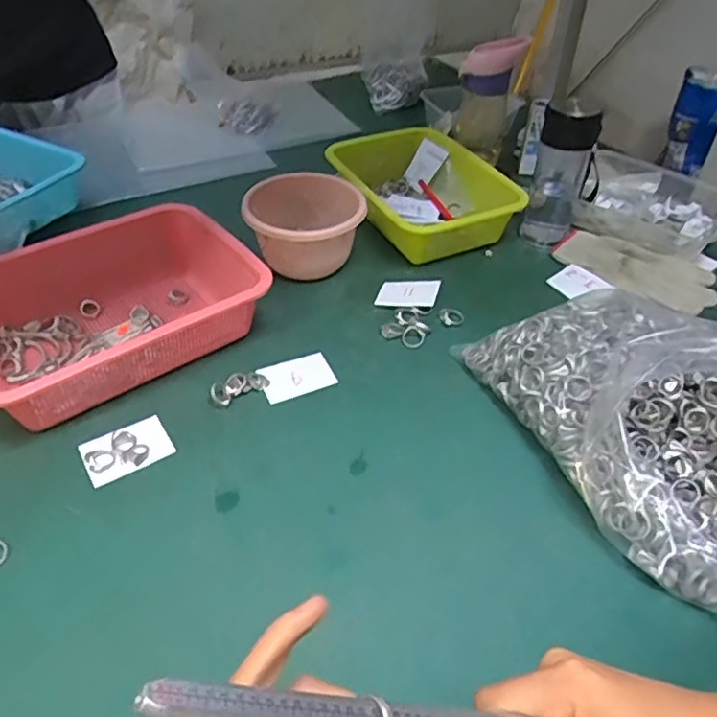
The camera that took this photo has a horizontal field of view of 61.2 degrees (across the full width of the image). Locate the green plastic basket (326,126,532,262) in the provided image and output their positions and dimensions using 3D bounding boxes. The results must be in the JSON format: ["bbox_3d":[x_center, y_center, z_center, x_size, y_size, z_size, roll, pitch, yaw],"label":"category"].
[{"bbox_3d":[0.087,-0.238,0.869,0.205,0.071,0.262,-15,45,-18],"label":"green plastic basket"}]

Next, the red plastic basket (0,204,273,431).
[{"bbox_3d":[-0.275,-0.058,0.660,0.298,0.079,0.238,-25,49,-27],"label":"red plastic basket"}]

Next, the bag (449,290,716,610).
[{"bbox_3d":[0.271,0.040,0.537,0.199,0.140,0.346,-13,45,-17],"label":"bag"}]

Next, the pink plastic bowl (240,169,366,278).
[{"bbox_3d":[-0.067,-0.165,0.769,0.146,0.087,0.135,-2,43,-6],"label":"pink plastic bowl"}]

